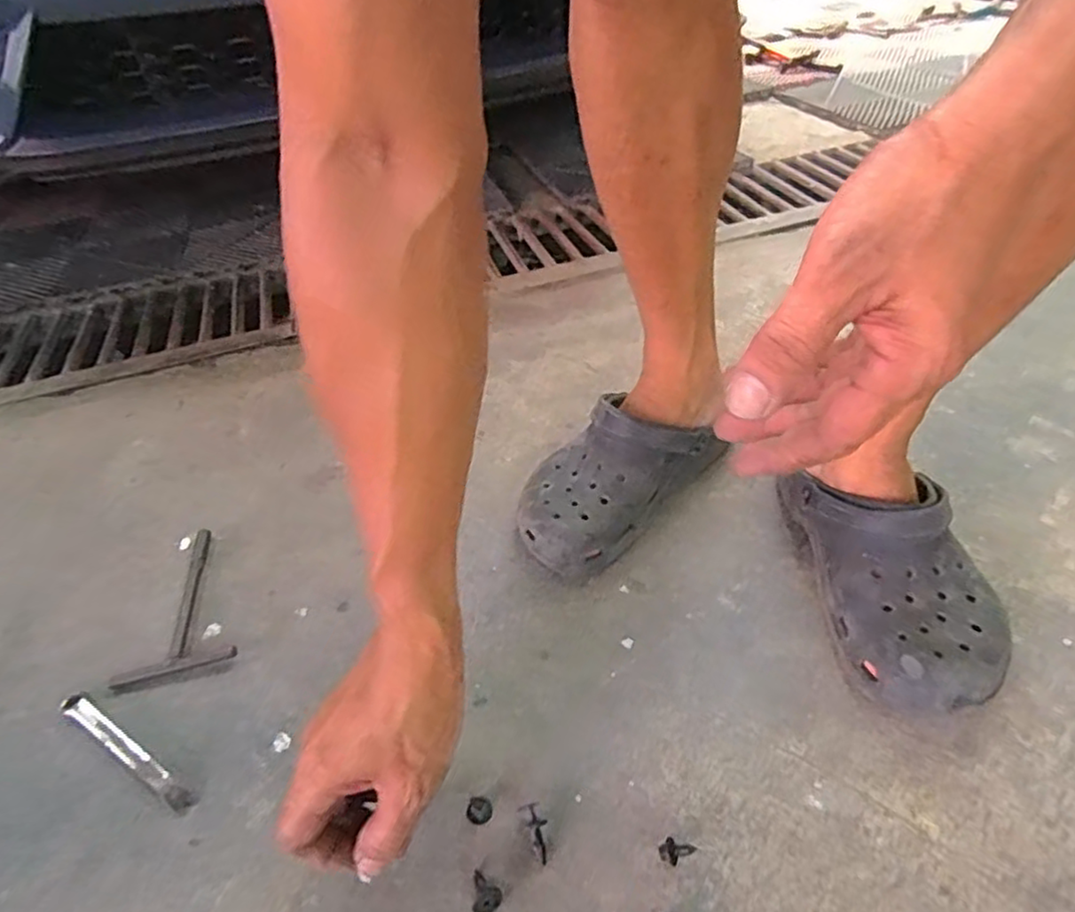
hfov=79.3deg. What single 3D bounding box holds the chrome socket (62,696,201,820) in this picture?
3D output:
[{"bbox_3d":[-0.291,0.202,0.453,0.148,0.014,0.016,19,47,26],"label":"chrome socket"}]

